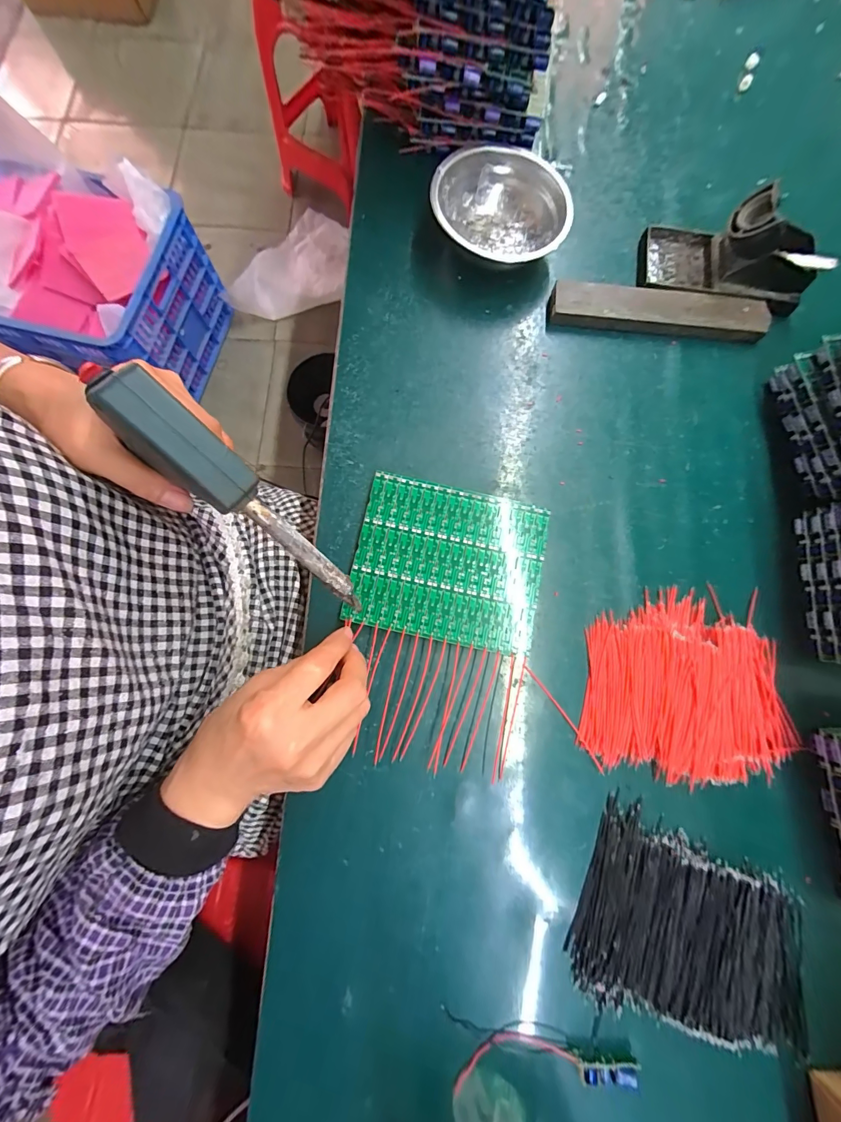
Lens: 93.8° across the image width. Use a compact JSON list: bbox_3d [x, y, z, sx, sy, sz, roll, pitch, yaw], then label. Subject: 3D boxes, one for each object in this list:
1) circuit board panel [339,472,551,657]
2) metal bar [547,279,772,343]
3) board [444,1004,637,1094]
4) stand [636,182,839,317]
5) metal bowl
[{"bbox_3d":[0.024,0.002,0.324,0.148,0.017,0.124,12,78,1],"label":"circuit board panel"},{"bbox_3d":[0.226,-0.238,0.377,0.201,0.020,0.039,7,78,0],"label":"metal bar"},{"bbox_3d":[0.078,0.336,0.259,0.126,0.012,0.042,8,78,0],"label":"board"},{"bbox_3d":[0.296,-0.290,0.362,0.153,0.070,0.074,12,78,1],"label":"stand"},{"bbox_3d":[0.077,-0.333,0.380,0.124,0.048,0.124,0,78,-1],"label":"metal bowl"}]

